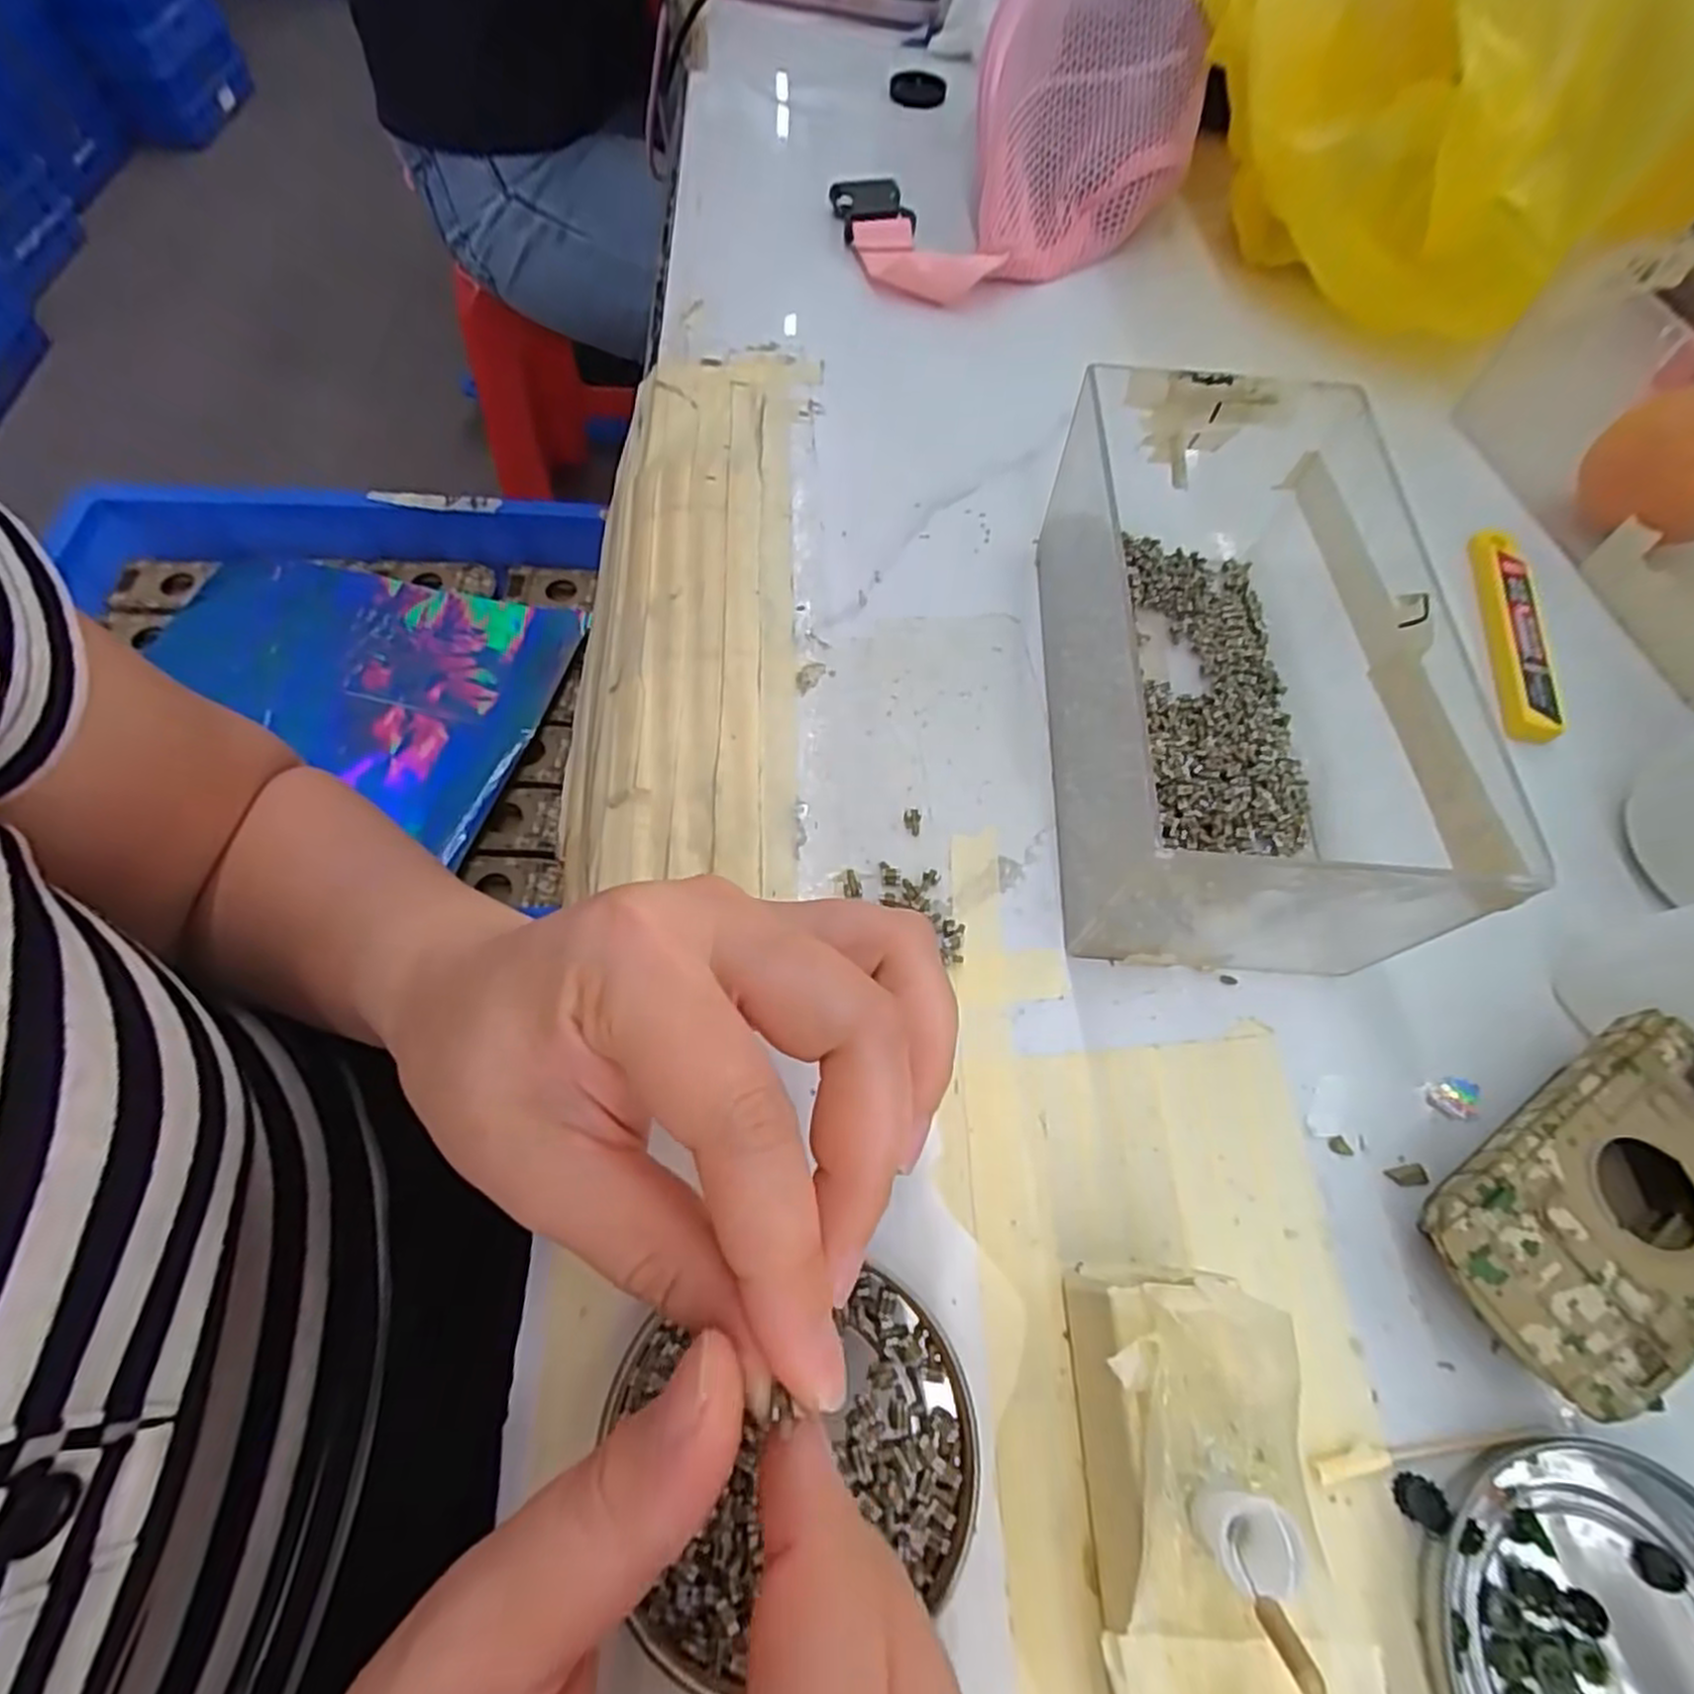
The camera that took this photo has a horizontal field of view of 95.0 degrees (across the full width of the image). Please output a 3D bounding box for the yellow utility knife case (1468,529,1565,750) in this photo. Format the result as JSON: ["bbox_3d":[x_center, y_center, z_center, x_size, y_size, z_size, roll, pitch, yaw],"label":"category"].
[{"bbox_3d":[0.251,-0.082,0.293,0.020,0.008,0.098,14,63,5],"label":"yellow utility knife case"}]

